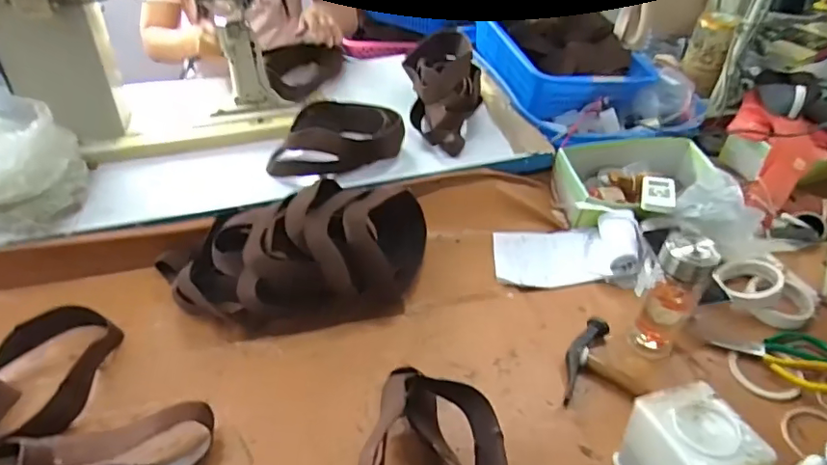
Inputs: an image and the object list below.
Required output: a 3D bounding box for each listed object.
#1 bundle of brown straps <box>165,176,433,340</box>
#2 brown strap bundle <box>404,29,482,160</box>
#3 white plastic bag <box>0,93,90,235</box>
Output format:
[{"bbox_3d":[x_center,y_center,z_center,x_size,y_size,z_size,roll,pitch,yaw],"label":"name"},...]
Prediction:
[{"bbox_3d":[-0.183,0.029,0.866,0.439,0.162,0.213,-9,44,-13],"label":"bundle of brown straps"},{"bbox_3d":[0.064,-0.308,1.126,0.149,0.084,0.315,1,61,-2],"label":"brown strap bundle"},{"bbox_3d":[-0.689,-0.129,0.892,0.221,0.163,0.255,-32,53,-32],"label":"white plastic bag"}]

